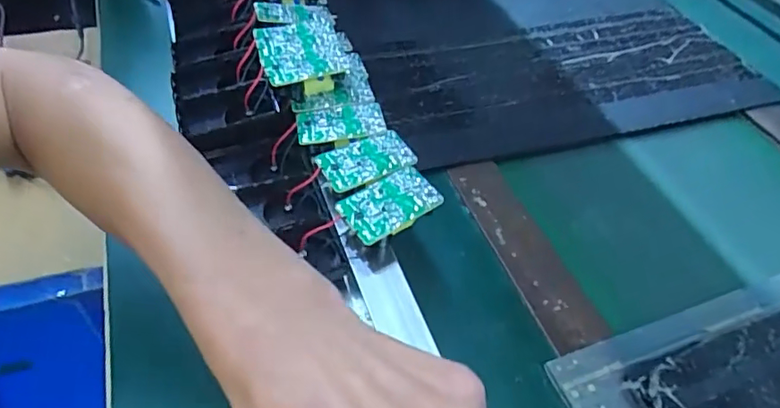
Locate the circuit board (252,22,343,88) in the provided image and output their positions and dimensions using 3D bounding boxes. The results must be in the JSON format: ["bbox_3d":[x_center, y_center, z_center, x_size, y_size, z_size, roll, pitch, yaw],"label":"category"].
[{"bbox_3d":[-0.069,-0.120,0.428,0.065,0.007,0.071,-14,52,-13],"label":"circuit board"}]

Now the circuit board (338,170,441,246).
[{"bbox_3d":[0.000,0.000,0.357,0.063,0.011,0.038,-23,54,-25],"label":"circuit board"}]

